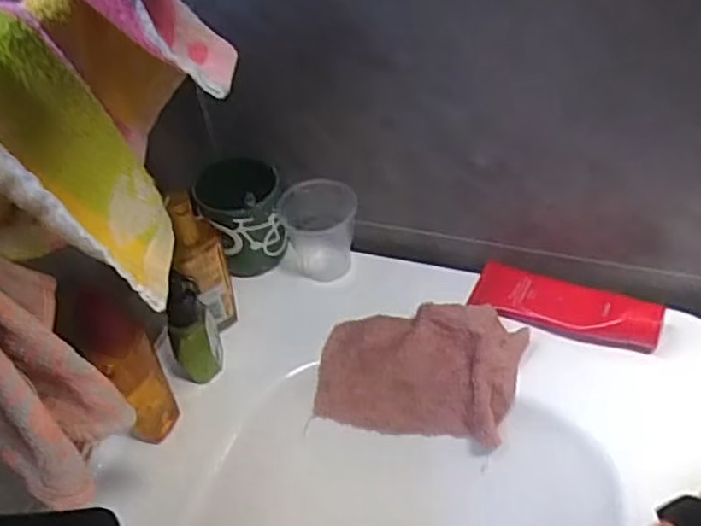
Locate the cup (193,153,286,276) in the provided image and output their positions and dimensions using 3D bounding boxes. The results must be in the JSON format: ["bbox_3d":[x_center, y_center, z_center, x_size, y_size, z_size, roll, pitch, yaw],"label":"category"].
[{"bbox_3d":[-0.105,-0.047,0.662,0.075,0.093,0.078,-2,48,3],"label":"cup"}]

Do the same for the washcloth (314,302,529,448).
[{"bbox_3d":[0.063,0.093,0.611,0.173,0.082,0.097,8,49,12],"label":"washcloth"}]

